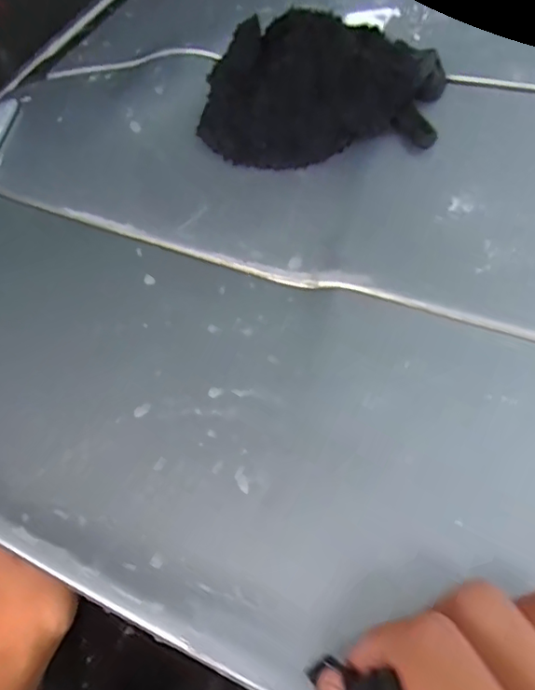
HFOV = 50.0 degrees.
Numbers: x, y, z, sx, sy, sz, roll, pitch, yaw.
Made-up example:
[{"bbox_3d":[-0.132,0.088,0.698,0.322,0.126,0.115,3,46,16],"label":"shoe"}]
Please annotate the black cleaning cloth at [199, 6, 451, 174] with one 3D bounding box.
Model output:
[{"bbox_3d":[0.032,-0.148,0.351,0.141,0.088,0.059,7,45,3],"label":"black cleaning cloth"}]

